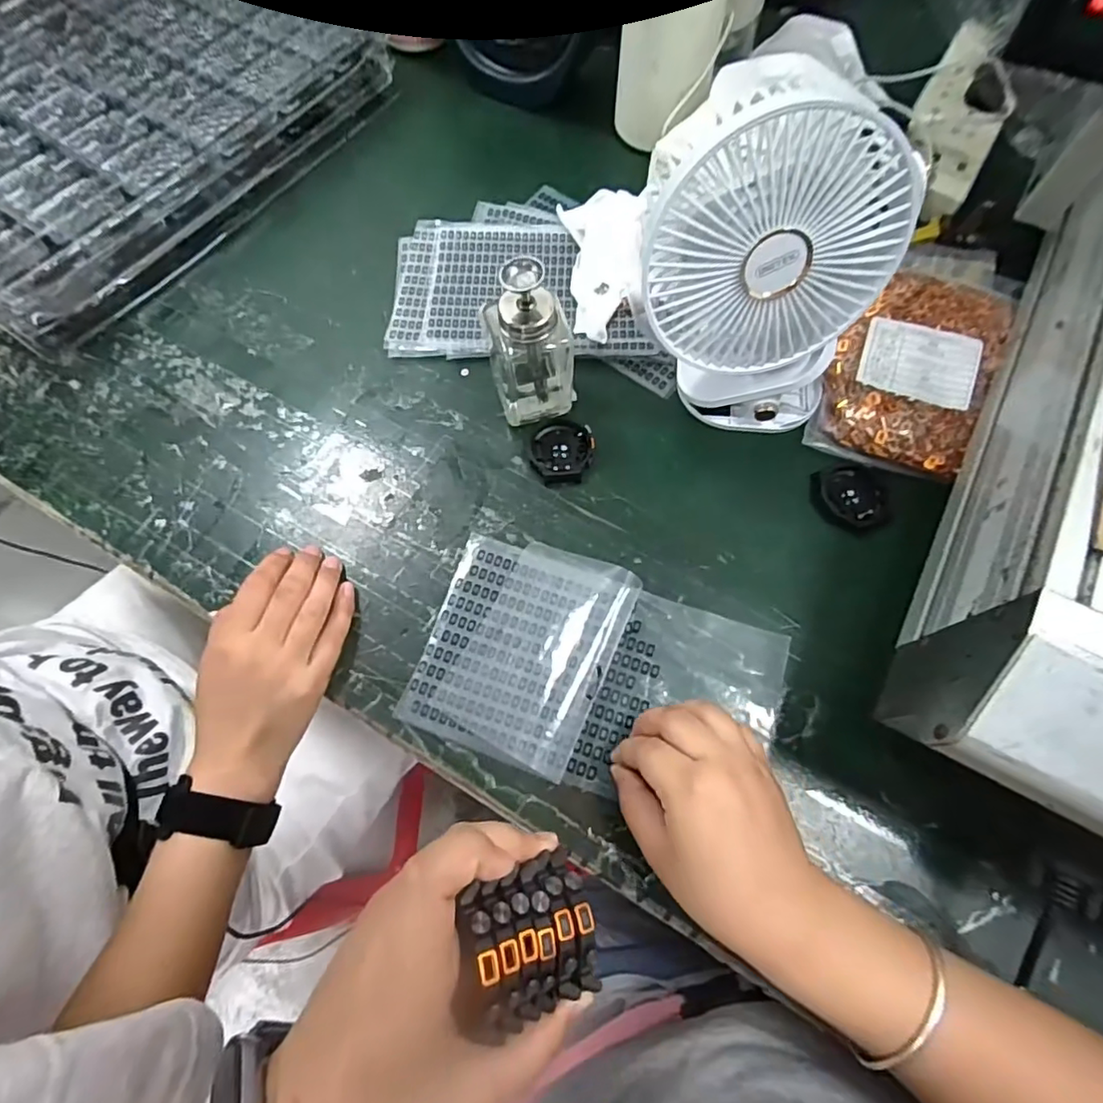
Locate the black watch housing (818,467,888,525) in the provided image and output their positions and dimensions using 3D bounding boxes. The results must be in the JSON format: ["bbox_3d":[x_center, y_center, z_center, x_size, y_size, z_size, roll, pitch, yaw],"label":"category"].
[{"bbox_3d":[0.220,-0.041,0.417,0.041,0.009,0.046,-20,70,-6],"label":"black watch housing"}]

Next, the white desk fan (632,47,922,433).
[{"bbox_3d":[0.131,-0.171,0.363,0.148,0.174,0.099,7,70,4],"label":"white desk fan"}]

